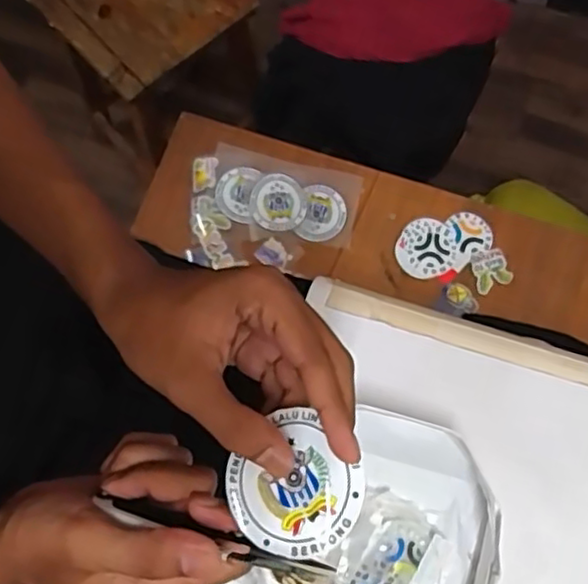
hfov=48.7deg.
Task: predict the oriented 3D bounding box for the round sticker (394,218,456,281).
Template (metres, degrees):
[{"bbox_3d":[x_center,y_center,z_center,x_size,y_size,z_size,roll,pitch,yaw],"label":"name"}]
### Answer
[{"bbox_3d":[0.151,-0.051,0.741,0.065,0.004,0.072,19,74,5],"label":"round sticker"}]

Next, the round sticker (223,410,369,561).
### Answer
[{"bbox_3d":[0.000,0.091,0.302,0.061,0.005,0.059,-5,72,15],"label":"round sticker"}]

